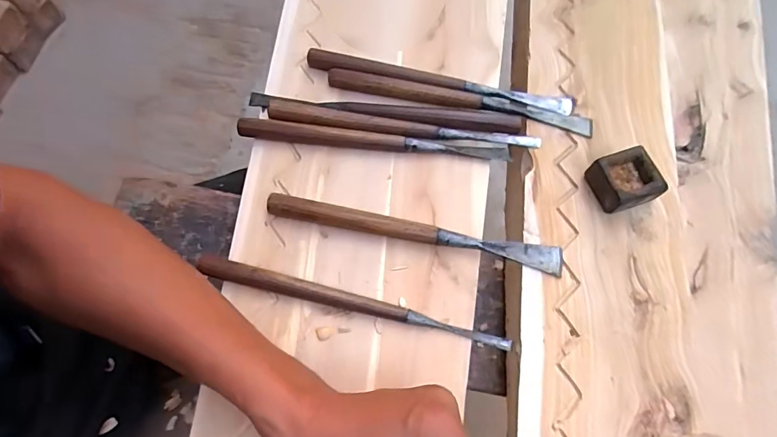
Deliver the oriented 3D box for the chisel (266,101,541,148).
[{"bbox_3d":[0.013,-0.086,0.417,0.251,0.013,0.021,7,68,2],"label":"chisel"}]

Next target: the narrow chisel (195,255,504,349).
[{"bbox_3d":[-0.027,0.066,0.354,0.252,0.021,0.014,13,68,4],"label":"narrow chisel"}]

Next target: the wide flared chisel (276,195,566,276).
[{"bbox_3d":[0.022,0.013,0.377,0.249,0.019,0.022,10,68,3],"label":"wide flared chisel"}]

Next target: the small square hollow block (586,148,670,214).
[{"bbox_3d":[0.205,-0.033,0.388,0.050,0.029,0.045,-18,69,-8],"label":"small square hollow block"}]

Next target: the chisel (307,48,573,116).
[{"bbox_3d":[0.049,-0.136,0.438,0.261,0.013,0.020,11,68,4],"label":"chisel"}]

